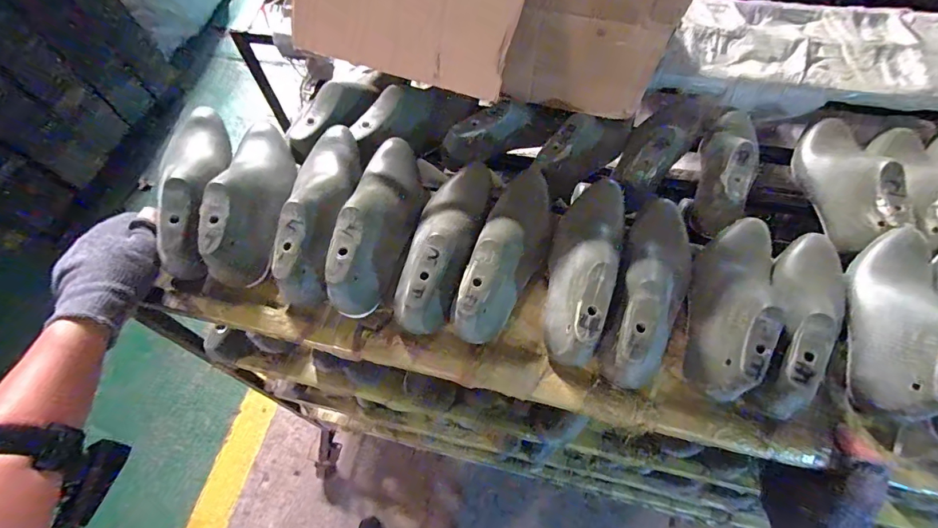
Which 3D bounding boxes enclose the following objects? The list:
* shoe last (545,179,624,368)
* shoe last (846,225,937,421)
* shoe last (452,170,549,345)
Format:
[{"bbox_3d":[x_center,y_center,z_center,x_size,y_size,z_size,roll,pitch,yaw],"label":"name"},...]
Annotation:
[{"bbox_3d":[0.121,0.000,0.447,0.070,0.075,0.217,19,62,10],"label":"shoe last"},{"bbox_3d":[0.449,0.041,0.426,0.081,0.064,0.231,33,66,17],"label":"shoe last"},{"bbox_3d":[0.045,-0.023,0.469,0.073,0.092,0.247,19,48,10],"label":"shoe last"}]

